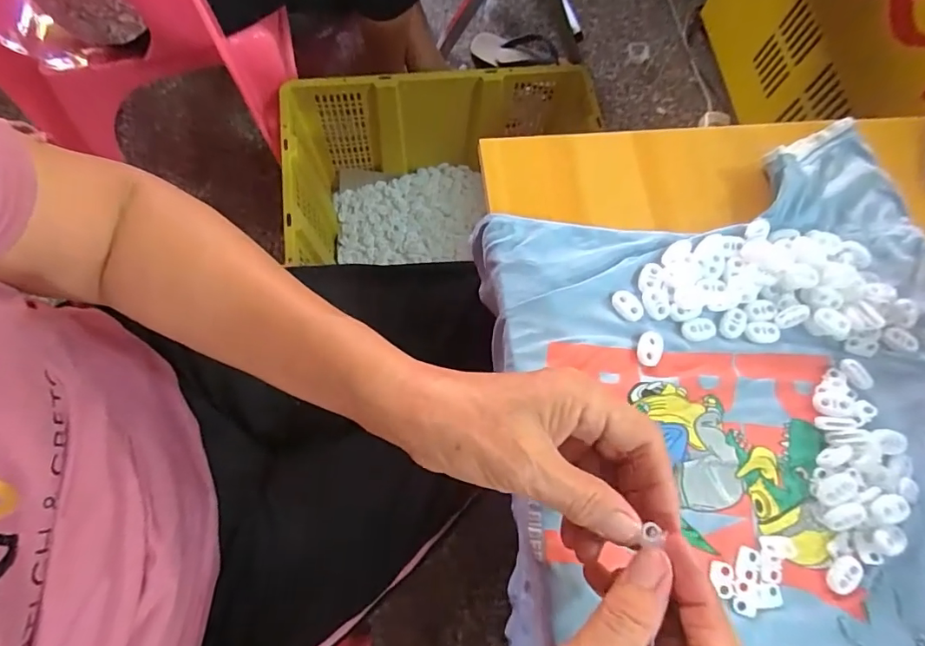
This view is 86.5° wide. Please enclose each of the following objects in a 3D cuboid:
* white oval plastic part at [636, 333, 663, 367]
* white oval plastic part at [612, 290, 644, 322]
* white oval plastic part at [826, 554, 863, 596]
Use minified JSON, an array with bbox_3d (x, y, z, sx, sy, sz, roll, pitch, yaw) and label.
[{"bbox_3d":[0.124,0.017,0.325,0.017,0.005,0.022,19,73,5],"label":"white oval plastic part"},{"bbox_3d":[0.112,-0.012,0.332,0.014,0.006,0.023,-40,77,-13],"label":"white oval plastic part"},{"bbox_3d":[0.224,0.148,0.288,0.023,0.005,0.015,-41,78,-13],"label":"white oval plastic part"}]

